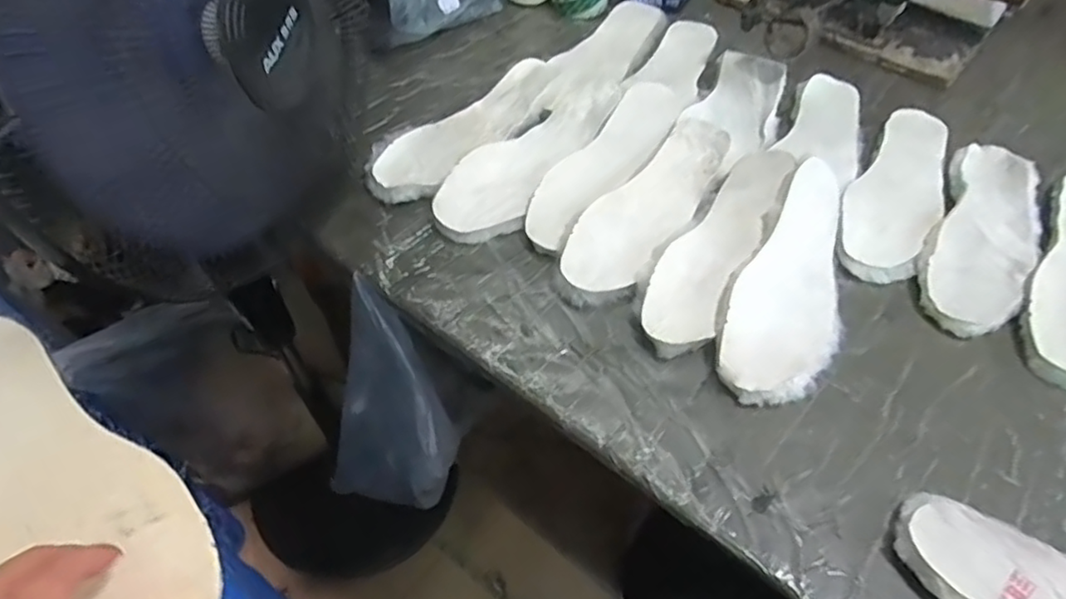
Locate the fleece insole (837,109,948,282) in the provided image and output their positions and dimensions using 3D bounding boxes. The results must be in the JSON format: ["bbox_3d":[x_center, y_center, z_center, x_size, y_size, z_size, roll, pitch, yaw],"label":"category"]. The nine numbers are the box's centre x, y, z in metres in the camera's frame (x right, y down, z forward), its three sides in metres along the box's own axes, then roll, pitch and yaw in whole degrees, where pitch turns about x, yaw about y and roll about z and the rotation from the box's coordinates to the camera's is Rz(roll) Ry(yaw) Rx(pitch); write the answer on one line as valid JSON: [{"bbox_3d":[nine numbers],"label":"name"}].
[{"bbox_3d":[0.379,-0.114,0.664,0.085,0.011,0.251,33,58,16],"label":"fleece insole"}]

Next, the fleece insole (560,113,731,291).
[{"bbox_3d":[0.124,-0.106,0.648,0.077,0.018,0.275,32,61,20],"label":"fleece insole"}]

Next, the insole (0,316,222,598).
[{"bbox_3d":[-0.274,0.093,0.359,0.268,0.006,0.081,32,55,21],"label":"insole"}]

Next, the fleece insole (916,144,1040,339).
[{"bbox_3d":[0.440,-0.074,0.620,0.087,0.014,0.253,28,60,18],"label":"fleece insole"}]

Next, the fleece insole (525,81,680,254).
[{"bbox_3d":[0.079,-0.151,0.684,0.068,0.014,0.268,30,61,20],"label":"fleece insole"}]

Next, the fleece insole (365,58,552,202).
[{"bbox_3d":[-0.074,-0.196,0.719,0.090,0.011,0.269,34,59,17],"label":"fleece insole"}]

